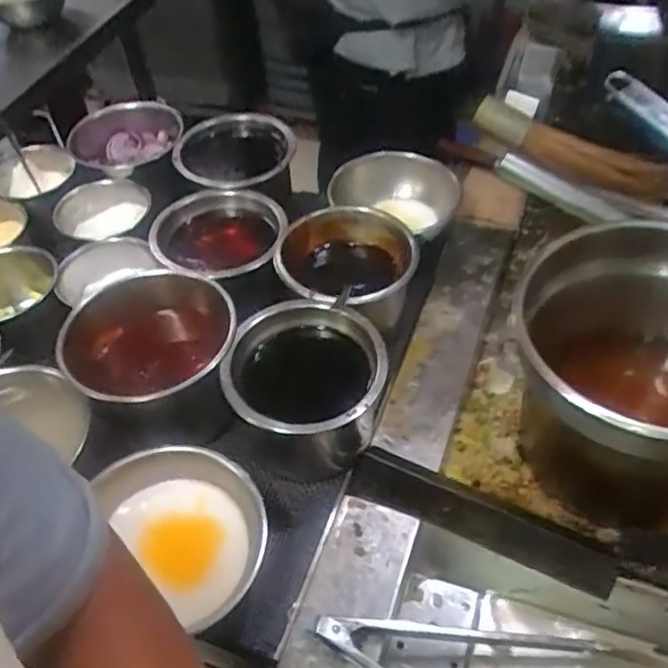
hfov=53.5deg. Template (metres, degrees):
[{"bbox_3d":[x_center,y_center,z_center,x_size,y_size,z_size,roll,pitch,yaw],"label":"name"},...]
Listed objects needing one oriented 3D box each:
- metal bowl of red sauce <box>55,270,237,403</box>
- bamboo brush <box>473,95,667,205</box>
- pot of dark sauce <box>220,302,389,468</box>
[{"bbox_3d":[-0.189,0.013,0.698,0.170,0.082,0.183,-3,48,3],"label":"metal bowl of red sauce"},{"bbox_3d":[0.330,-0.264,0.928,0.295,0.059,0.057,29,57,27],"label":"bamboo brush"},{"bbox_3d":[-0.028,0.054,0.664,0.153,0.105,0.153,-3,48,3],"label":"pot of dark sauce"}]

